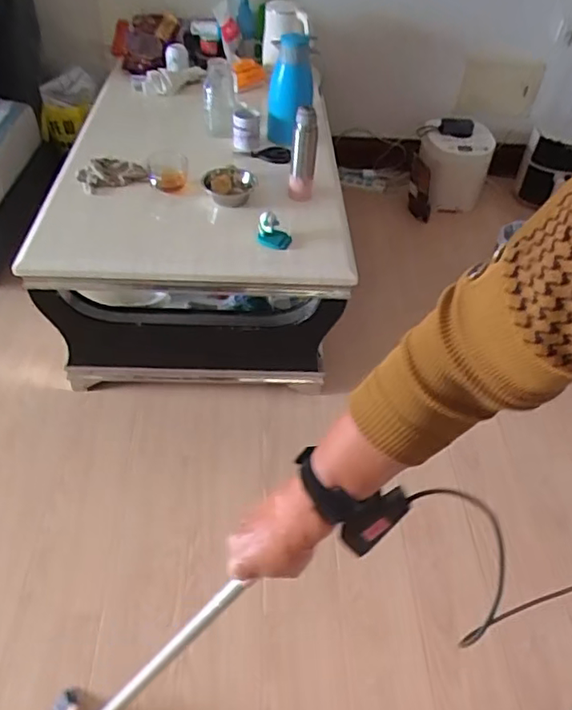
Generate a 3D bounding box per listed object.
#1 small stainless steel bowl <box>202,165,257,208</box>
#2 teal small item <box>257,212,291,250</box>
[{"bbox_3d":[-0.152,-0.445,1.520,0.130,0.054,0.121,4,46,-4],"label":"small stainless steel bowl"},{"bbox_3d":[-0.029,-0.303,1.384,0.081,0.071,0.063,4,45,1],"label":"teal small item"}]

